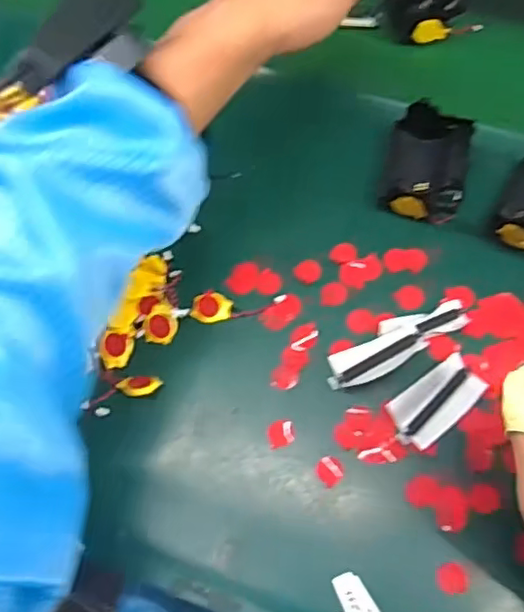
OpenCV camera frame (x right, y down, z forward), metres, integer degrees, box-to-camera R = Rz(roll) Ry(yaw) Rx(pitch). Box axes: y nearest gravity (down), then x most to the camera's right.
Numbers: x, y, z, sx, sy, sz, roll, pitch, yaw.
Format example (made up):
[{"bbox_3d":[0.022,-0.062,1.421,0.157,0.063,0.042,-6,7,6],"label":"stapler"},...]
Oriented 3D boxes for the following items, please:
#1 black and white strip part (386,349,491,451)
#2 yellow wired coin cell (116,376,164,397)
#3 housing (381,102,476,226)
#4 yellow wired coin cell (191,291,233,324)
[{"bbox_3d":[0.104,0.058,0.362,0.061,0.004,0.032,-35,69,-13],"label":"black and white strip part"},{"bbox_3d":[-0.075,0.049,0.368,0.026,0.009,0.015,4,67,2],"label":"yellow wired coin cell"},{"bbox_3d":[0.114,-0.098,0.413,0.053,0.036,0.074,12,67,7],"label":"housing"},{"bbox_3d":[-0.032,0.001,0.391,0.025,0.004,0.021,11,68,5],"label":"yellow wired coin cell"}]

